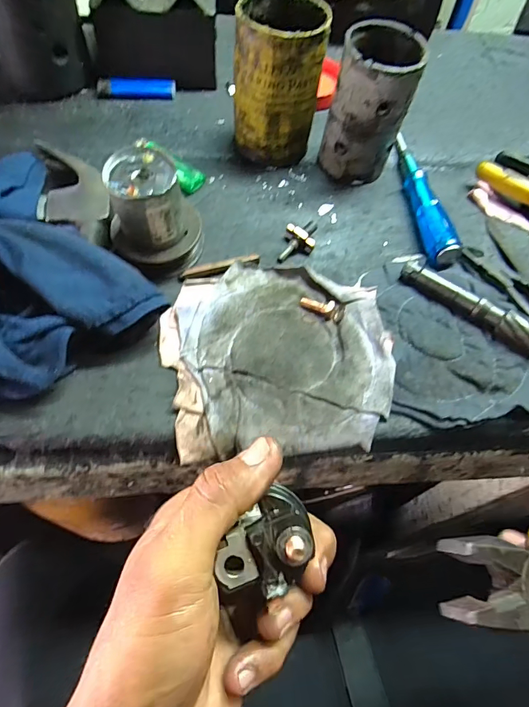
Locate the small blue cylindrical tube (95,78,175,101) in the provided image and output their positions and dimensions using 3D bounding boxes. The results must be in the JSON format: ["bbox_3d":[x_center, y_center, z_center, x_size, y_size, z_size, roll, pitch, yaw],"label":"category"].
[{"bbox_3d":[-0.136,-0.282,0.440,0.080,0.013,0.020,-6,60,-8],"label":"small blue cylindrical tube"}]

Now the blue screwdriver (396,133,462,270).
[{"bbox_3d":[0.146,-0.150,0.386,0.023,0.024,0.167,-2,60,-5],"label":"blue screwdriver"}]

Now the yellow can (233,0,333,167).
[{"bbox_3d":[0.011,-0.242,0.374,0.075,0.112,0.071,7,59,0],"label":"yellow can"}]

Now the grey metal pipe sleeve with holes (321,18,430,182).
[{"bbox_3d":[0.093,-0.218,0.374,0.066,0.114,0.069,15,60,5],"label":"grey metal pipe sleeve with holes"}]

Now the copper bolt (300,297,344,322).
[{"bbox_3d":[0.045,-0.037,0.320,0.034,0.010,0.013,27,61,12],"label":"copper bolt"}]

